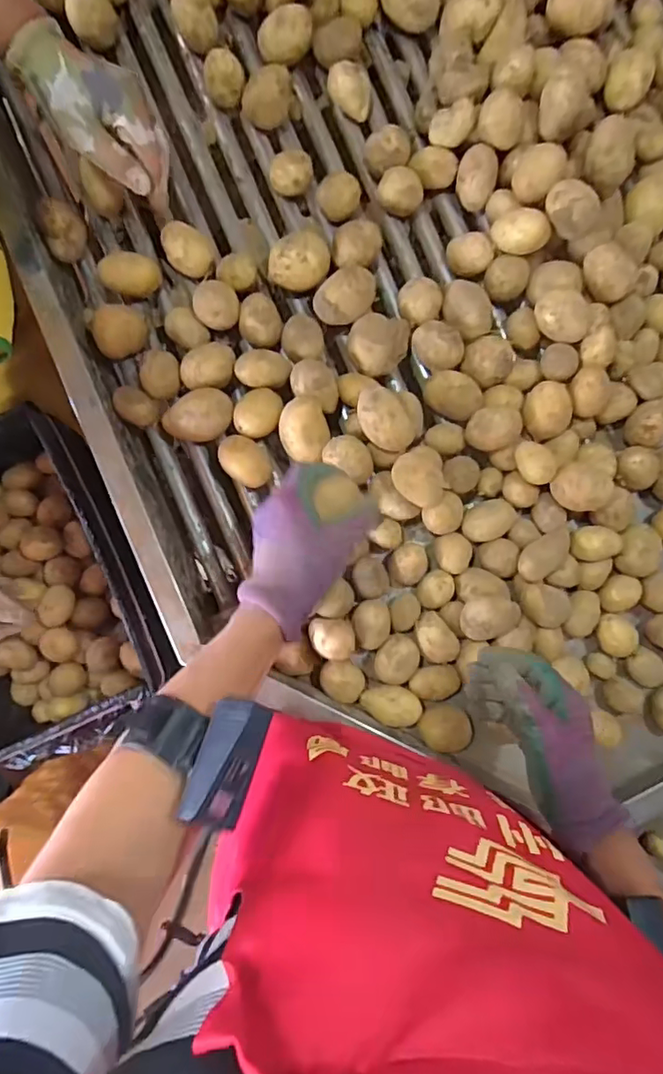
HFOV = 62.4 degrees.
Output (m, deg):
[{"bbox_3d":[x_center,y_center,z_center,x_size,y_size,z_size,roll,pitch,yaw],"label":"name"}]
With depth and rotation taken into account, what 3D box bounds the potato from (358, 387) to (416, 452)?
[{"bbox_3d":[0.051,-0.107,0.512,0.051,0.045,0.054,0,87,-1],"label":"potato"}]

